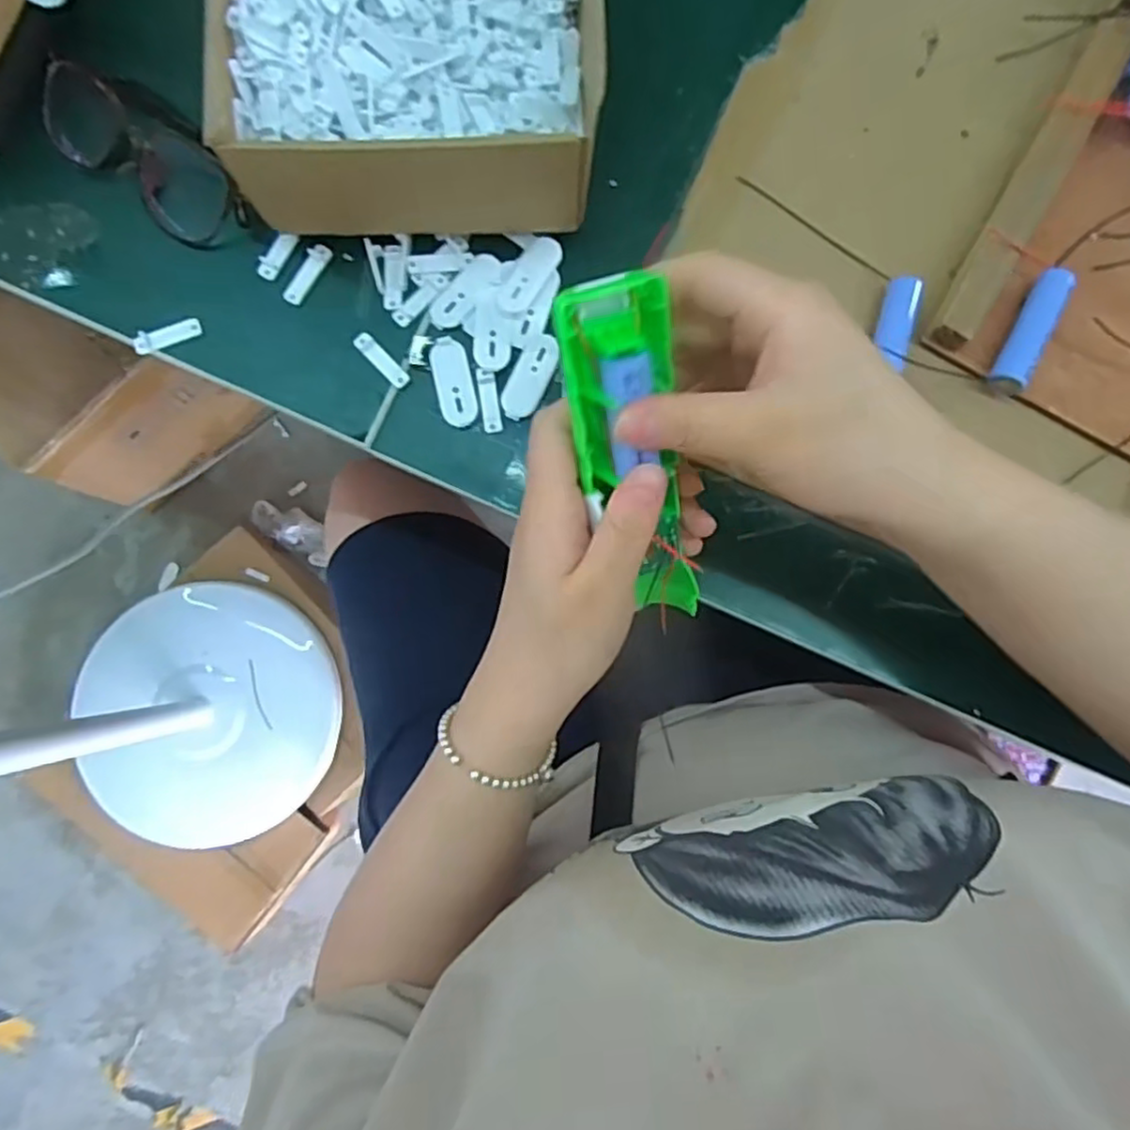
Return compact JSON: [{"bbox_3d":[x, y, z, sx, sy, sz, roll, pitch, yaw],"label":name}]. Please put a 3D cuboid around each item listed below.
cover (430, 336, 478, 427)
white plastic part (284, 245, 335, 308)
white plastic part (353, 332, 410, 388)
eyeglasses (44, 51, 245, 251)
[{"bbox_3d":[-0.062,-0.102,0.389,0.021,0.004,0.050,-12,84,0],"label":"cover"},{"bbox_3d":[-0.145,-0.164,0.393,0.013,0.004,0.038,32,86,5],"label":"white plastic part"},{"bbox_3d":[-0.102,-0.114,0.388,0.010,0.004,0.039,-43,85,-3],"label":"white plastic part"},{"bbox_3d":[-0.229,-0.230,0.387,0.129,0.033,0.057,37,86,5],"label":"eyeglasses"}]

